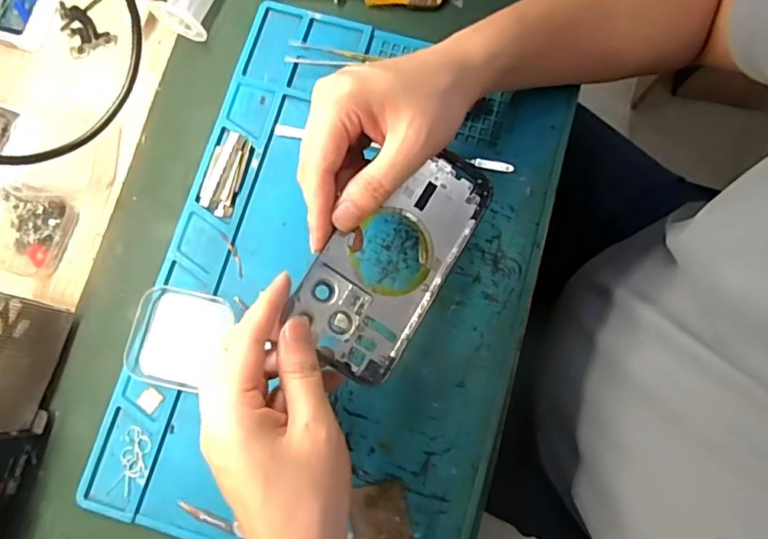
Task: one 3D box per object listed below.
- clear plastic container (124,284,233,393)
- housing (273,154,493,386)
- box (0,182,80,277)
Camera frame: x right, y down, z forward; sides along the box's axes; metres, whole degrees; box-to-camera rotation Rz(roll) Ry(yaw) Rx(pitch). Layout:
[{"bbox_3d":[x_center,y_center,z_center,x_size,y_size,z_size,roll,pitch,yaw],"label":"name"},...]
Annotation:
[{"bbox_3d":[-0.137,0.045,0.369,0.059,0.015,0.063,14,80,3],"label":"clear plastic container"},{"bbox_3d":[0.005,-0.010,0.329,0.069,0.007,0.145,34,78,-9],"label":"housing"},{"bbox_3d":[-0.254,-0.028,0.385,0.062,0.015,0.059,13,80,3],"label":"box"}]

